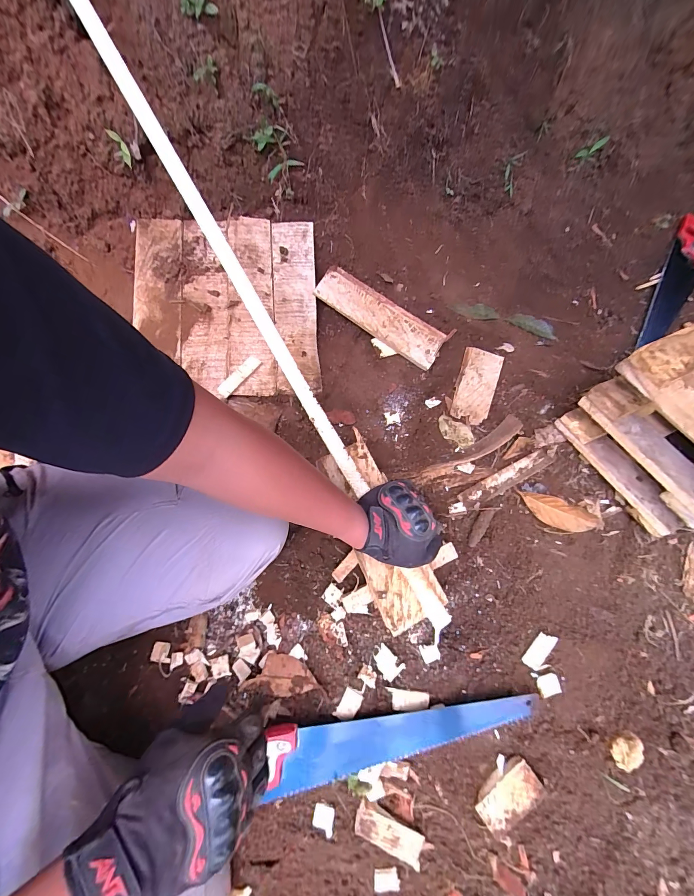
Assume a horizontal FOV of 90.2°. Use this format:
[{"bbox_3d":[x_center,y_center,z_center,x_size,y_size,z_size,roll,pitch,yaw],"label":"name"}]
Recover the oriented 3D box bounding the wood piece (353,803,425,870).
[{"bbox_3d":[0.057,0.512,0.455,0.101,0.008,0.038,31,82,5],"label":"wood piece"}]

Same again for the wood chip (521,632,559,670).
[{"bbox_3d":[0.291,0.305,0.521,0.030,0.004,0.059,43,80,4],"label":"wood chip"}]

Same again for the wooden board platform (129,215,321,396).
[{"bbox_3d":[-0.246,-0.295,0.704,0.356,0.017,0.396,-3,78,-5],"label":"wooden board platform"}]

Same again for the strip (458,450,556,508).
[{"bbox_3d":[0.286,0.053,0.618,0.195,0.009,0.031,-26,63,-10],"label":"strip"}]

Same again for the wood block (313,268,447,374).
[{"bbox_3d":[0.067,-0.274,0.711,0.283,0.017,0.084,36,86,5],"label":"wood block"}]

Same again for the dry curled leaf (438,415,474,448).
[{"bbox_3d":[0.205,-0.030,0.652,0.075,0.010,0.041,29,83,2],"label":"dry curled leaf"}]

